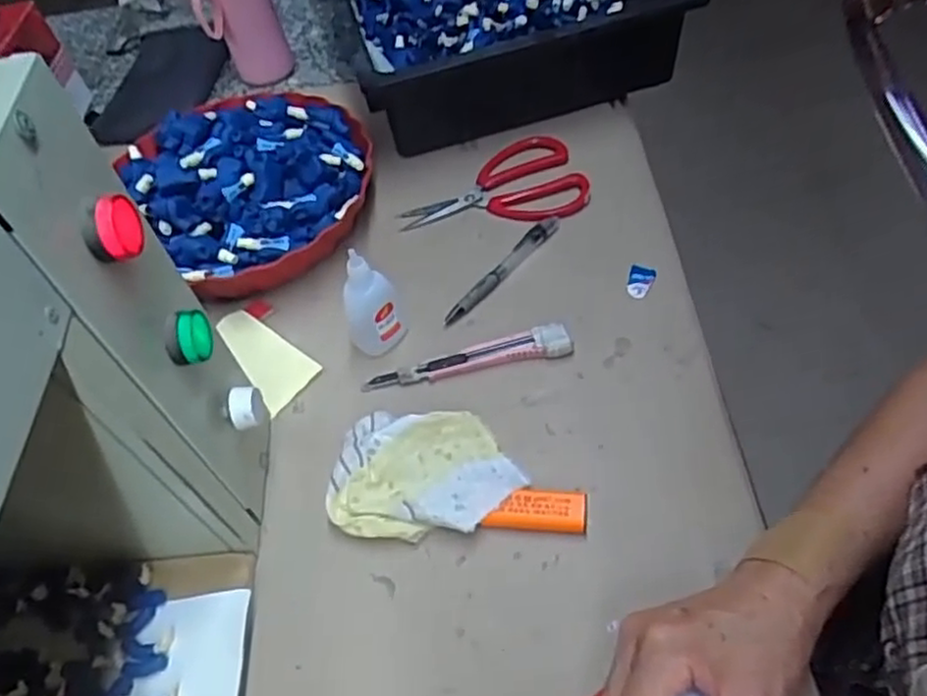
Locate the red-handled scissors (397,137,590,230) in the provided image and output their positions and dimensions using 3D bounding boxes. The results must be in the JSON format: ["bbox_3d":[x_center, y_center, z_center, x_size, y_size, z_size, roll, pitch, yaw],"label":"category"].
[{"bbox_3d":[0.026,-0.133,0.622,0.159,0.009,0.104,-22,57,-5],"label":"red-handled scissors"}]

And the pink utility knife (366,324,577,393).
[{"bbox_3d":[0.002,0.005,0.509,0.148,0.018,0.019,-11,52,0],"label":"pink utility knife"}]

